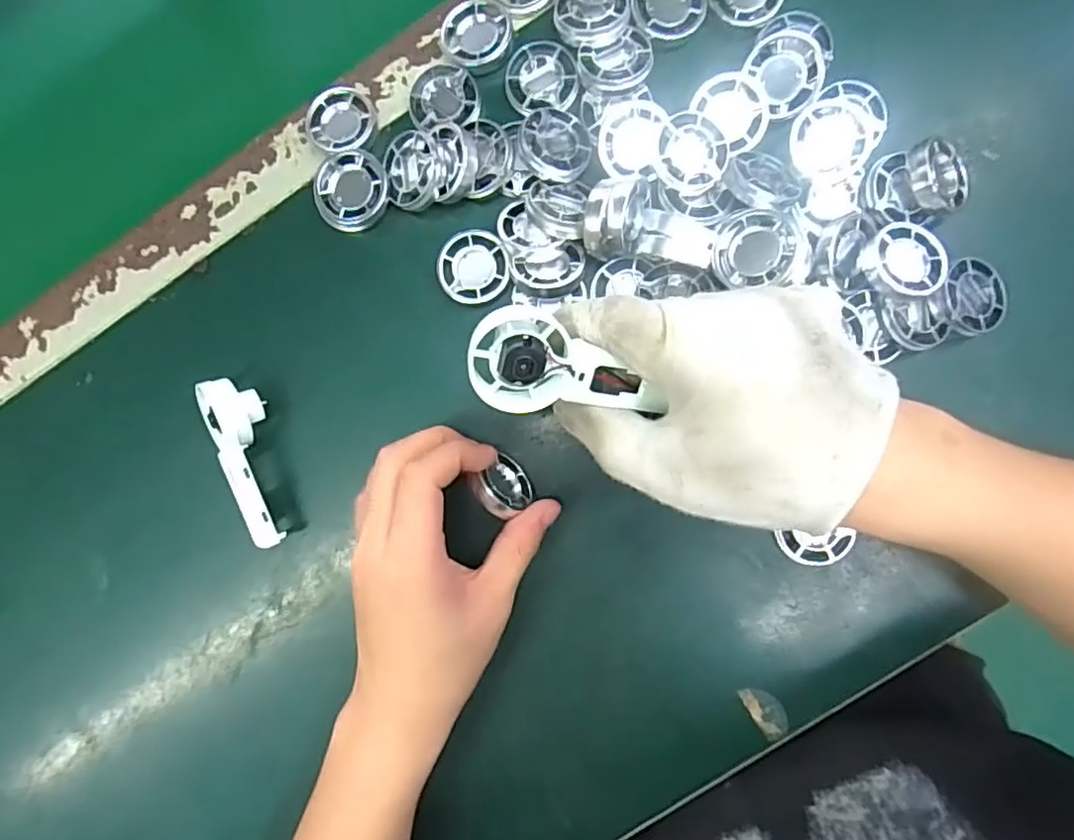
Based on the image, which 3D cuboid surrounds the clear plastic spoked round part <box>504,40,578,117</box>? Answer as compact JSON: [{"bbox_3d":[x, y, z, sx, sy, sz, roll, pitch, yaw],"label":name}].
[{"bbox_3d":[0.002,-0.183,0.325,0.037,0.009,0.035,0,89,5],"label":"clear plastic spoked round part"}]

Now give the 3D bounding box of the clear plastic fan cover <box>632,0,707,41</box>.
[{"bbox_3d":[0.069,-0.219,0.318,0.038,0.011,0.034,-2,88,4],"label":"clear plastic fan cover"}]

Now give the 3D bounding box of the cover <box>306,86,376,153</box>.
[{"bbox_3d":[-0.108,-0.167,0.339,0.039,0.011,0.036,30,91,5],"label":"cover"}]

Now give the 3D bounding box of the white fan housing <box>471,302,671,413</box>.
[{"bbox_3d":[0.011,-0.019,0.228,0.071,0.019,0.037,10,89,5],"label":"white fan housing"}]

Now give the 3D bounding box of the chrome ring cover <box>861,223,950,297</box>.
[{"bbox_3d":[0.179,-0.076,0.296,0.033,0.015,0.038,-34,86,-15],"label":"chrome ring cover"}]

